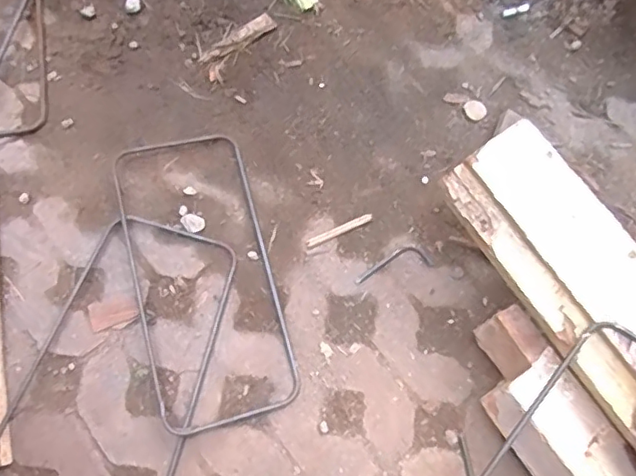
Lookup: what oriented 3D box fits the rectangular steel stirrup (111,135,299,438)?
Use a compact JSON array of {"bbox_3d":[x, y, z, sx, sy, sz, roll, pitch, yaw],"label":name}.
[{"bbox_3d":[-0.140,0.040,0.681,0.162,0.015,0.360,-13,72,-10],"label":"rectangular steel stirrup"}]

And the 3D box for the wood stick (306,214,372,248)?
[{"bbox_3d":[0.027,-0.010,0.712,0.089,0.004,0.011,-24,74,-9],"label":"wood stick"}]

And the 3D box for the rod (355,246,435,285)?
[{"bbox_3d":[0.091,0.030,0.700,0.098,0.004,0.032,-13,73,-6],"label":"rod"}]

